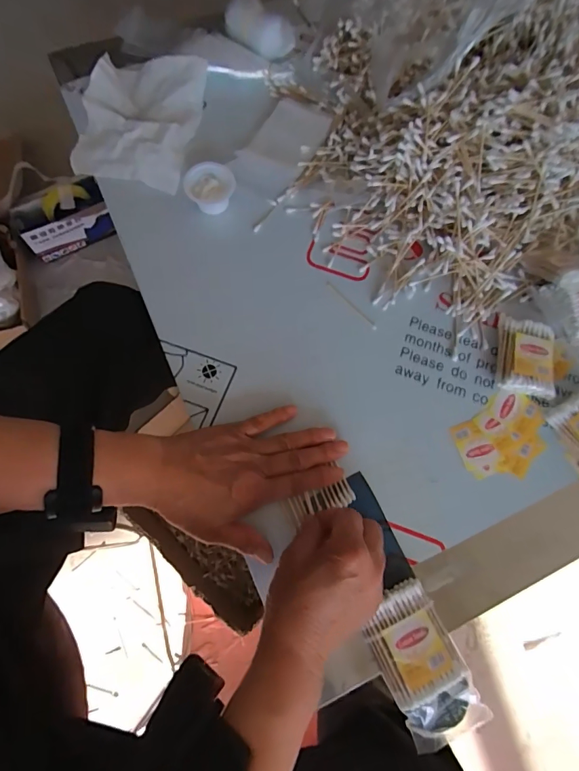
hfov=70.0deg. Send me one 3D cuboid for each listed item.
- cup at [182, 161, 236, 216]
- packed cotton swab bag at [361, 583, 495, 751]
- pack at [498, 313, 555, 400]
[{"bbox_3d":[-0.087,-0.219,0.454,0.051,0.023,0.049,0,74,0],"label":"cup"},{"bbox_3d":[0.103,0.219,0.326,0.062,0.025,0.108,-24,75,-7],"label":"packed cotton swab bag"},{"bbox_3d":[0.234,-0.029,0.407,0.053,0.016,0.077,10,74,3],"label":"pack"}]

